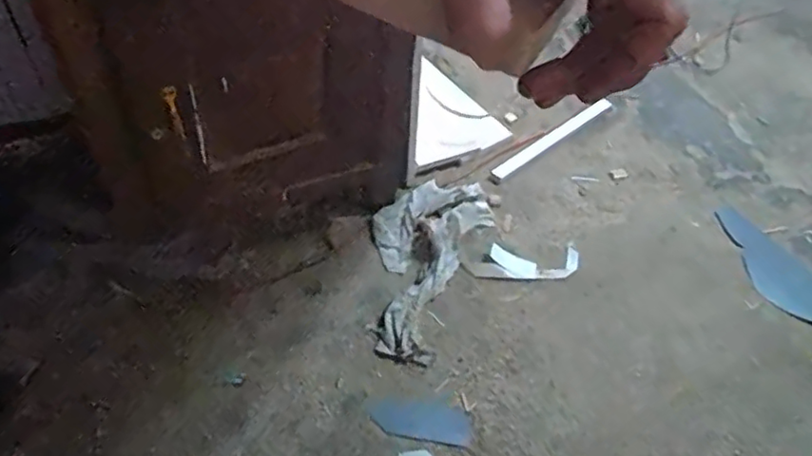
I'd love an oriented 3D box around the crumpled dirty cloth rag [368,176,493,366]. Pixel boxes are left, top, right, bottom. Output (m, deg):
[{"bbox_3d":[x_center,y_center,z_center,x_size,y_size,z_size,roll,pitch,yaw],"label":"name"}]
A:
[{"bbox_3d":[0.019,0.055,1.185,0.206,0.052,0.424,22,51,11],"label":"crumpled dirty cloth rag"}]

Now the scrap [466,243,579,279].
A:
[{"bbox_3d":[0.232,0.069,1.211,0.232,0.015,0.074,1,50,-6],"label":"scrap"}]

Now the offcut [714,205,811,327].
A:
[{"bbox_3d":[0.757,0.095,1.235,0.144,0.008,0.350,-24,57,-24],"label":"offcut"}]

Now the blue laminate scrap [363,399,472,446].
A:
[{"bbox_3d":[0.020,0.315,1.004,0.170,0.007,0.067,10,50,1],"label":"blue laminate scrap"}]

